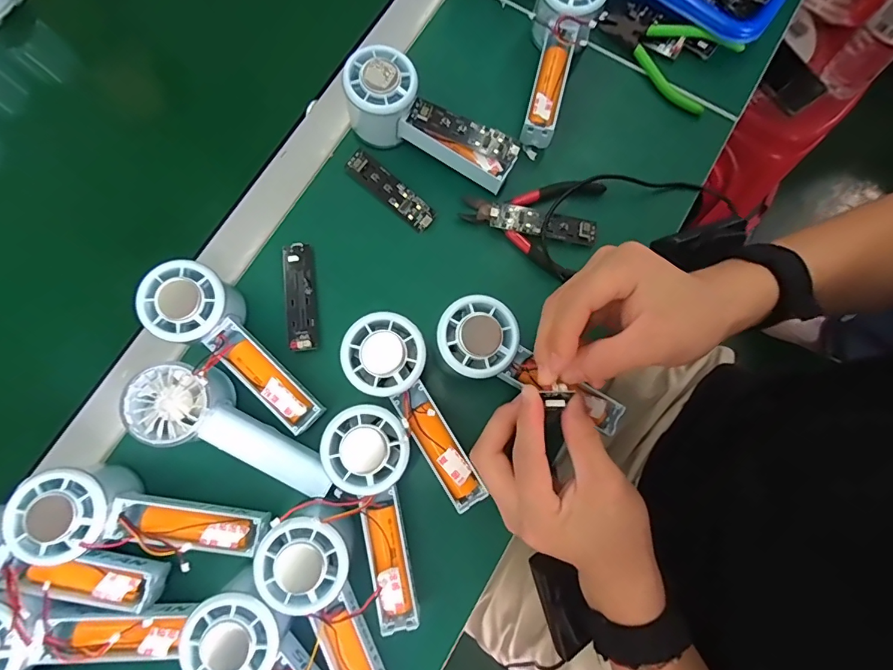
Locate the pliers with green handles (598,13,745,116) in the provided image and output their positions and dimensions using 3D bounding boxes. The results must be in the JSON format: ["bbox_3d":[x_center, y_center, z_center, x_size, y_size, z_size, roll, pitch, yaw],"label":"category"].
[{"bbox_3d":[0.198,-0.260,0.414,0.119,0.011,0.067,33,95,5],"label":"pliers with green handles"}]

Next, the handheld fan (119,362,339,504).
[{"bbox_3d":[-0.148,0.069,0.326,0.146,0.050,0.061,33,80,-8],"label":"handheld fan"}]

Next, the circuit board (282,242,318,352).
[{"bbox_3d":[-0.120,-0.032,0.372,0.025,0.009,0.091,-8,79,-3],"label":"circuit board"}]

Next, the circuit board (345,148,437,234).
[{"bbox_3d":[-0.048,-0.125,0.390,0.087,0.013,0.023,41,81,7],"label":"circuit board"}]

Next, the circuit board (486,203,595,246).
[{"bbox_3d":[0.082,-0.095,0.383,0.089,0.009,0.024,11,79,1],"label":"circuit board"}]

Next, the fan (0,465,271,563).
[{"bbox_3d":[-0.207,0.129,0.318,0.153,0.057,0.056,14,78,-12],"label":"fan"}]

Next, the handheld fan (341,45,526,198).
[{"bbox_3d":[-0.010,-0.176,0.373,0.147,0.060,0.058,21,79,3],"label":"handheld fan"}]

